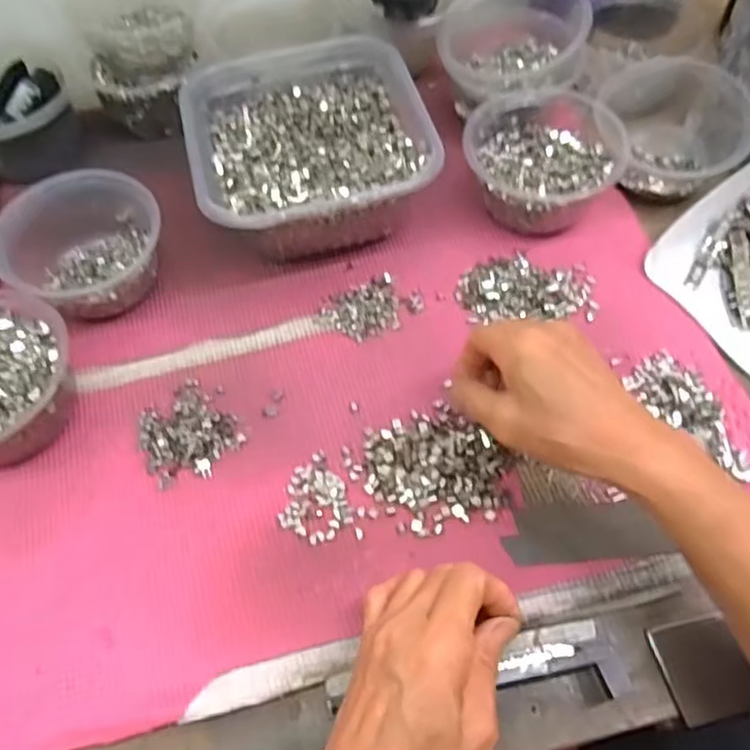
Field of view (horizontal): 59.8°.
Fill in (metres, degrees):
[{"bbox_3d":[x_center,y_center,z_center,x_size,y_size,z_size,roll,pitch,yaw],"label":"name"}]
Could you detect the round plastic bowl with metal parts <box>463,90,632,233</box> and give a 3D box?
[{"bbox_3d":[0.127,-0.164,0.503,0.113,0.059,0.111,-1,61,3],"label":"round plastic bowl with metal parts"}]

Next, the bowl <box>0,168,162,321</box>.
[{"bbox_3d":[-0.209,-0.090,0.475,0.093,0.073,0.102,-1,61,3],"label":"bowl"}]

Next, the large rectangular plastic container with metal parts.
[{"bbox_3d":[-0.052,-0.175,0.511,0.170,0.075,0.179,-14,61,-5],"label":"large rectangular plastic container with metal parts"}]

